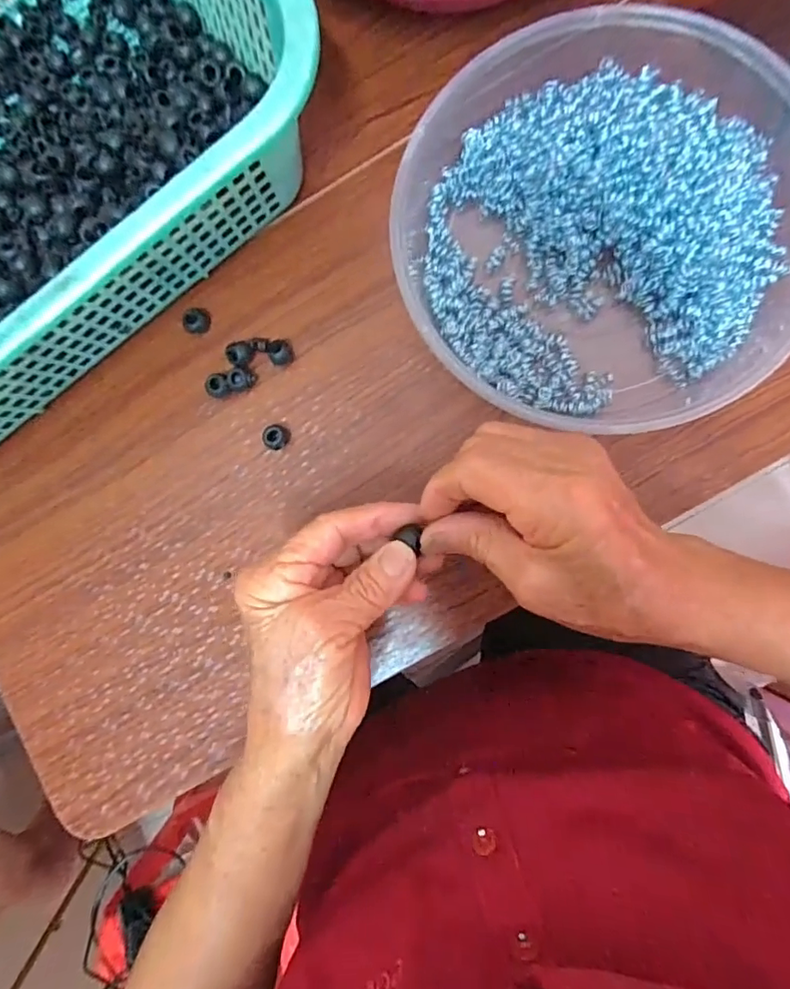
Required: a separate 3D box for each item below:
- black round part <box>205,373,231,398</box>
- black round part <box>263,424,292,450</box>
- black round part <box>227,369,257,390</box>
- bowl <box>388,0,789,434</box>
[{"bbox_3d":[-0.111,-0.069,0.329,0.015,0.009,0.015,0,87,6],"label":"black round part"},{"bbox_3d":[-0.073,-0.036,0.324,0.012,0.017,0.016,22,89,6],"label":"black round part"},{"bbox_3d":[-0.096,-0.071,0.328,0.013,0.012,0.013,0,87,6],"label":"black round part"},{"bbox_3d":[0.114,-0.148,0.298,0.218,0.048,0.223,0,87,6],"label":"bowl"}]

